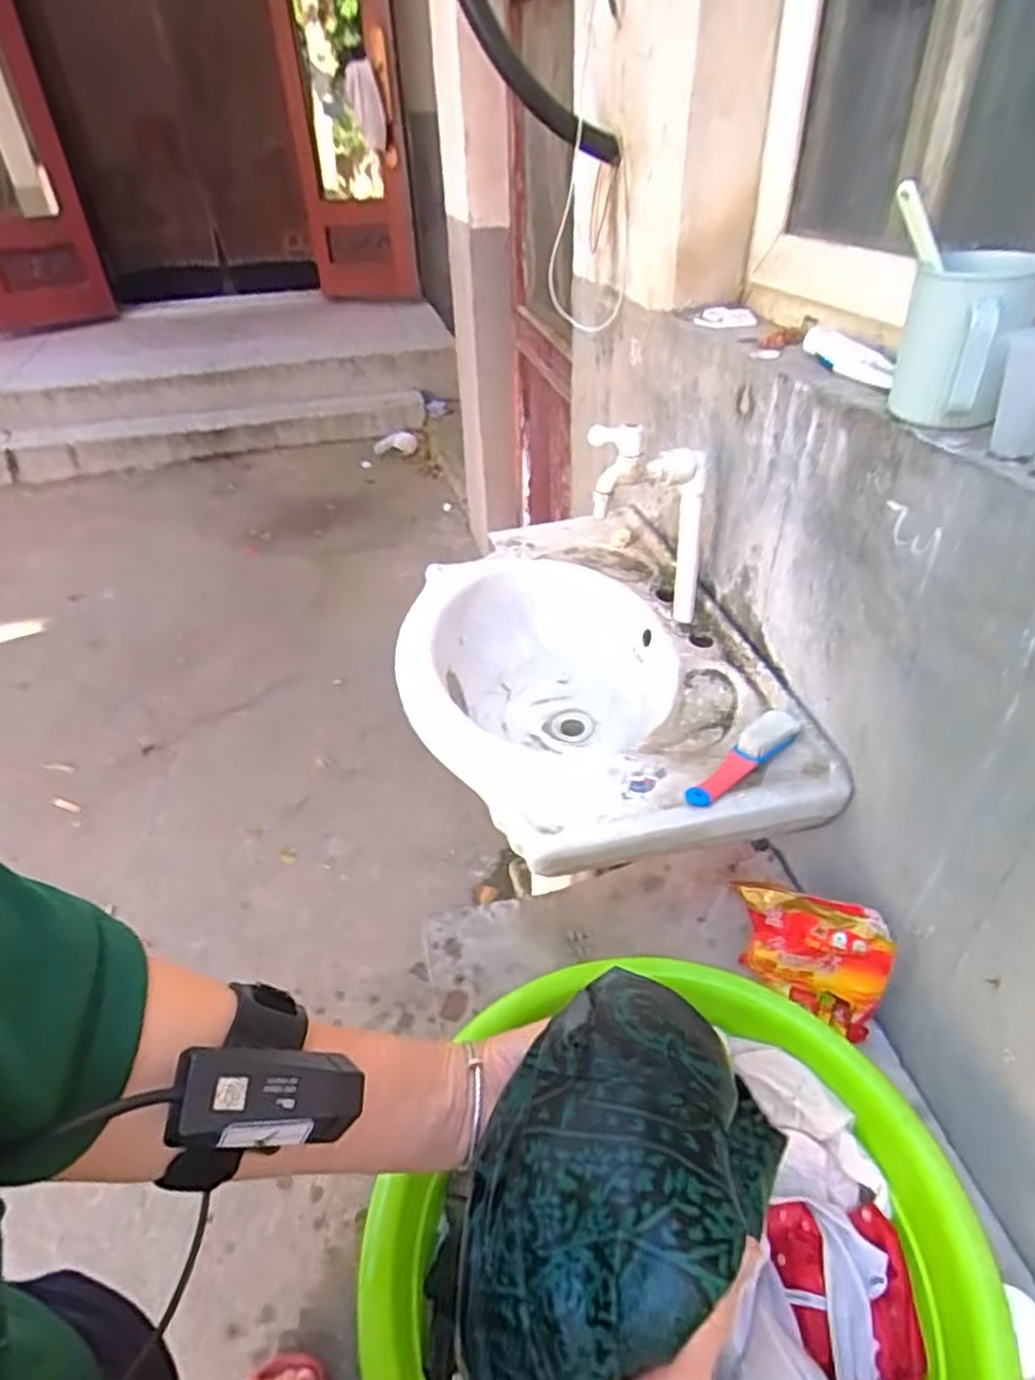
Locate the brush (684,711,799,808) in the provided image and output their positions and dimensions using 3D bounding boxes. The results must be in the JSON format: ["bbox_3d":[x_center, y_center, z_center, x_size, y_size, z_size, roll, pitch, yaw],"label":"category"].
[{"bbox_3d":[0.226,0.066,0.731,0.152,0.035,0.032,-30,46,-30],"label":"brush"}]

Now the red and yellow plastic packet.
[{"bbox_3d":[0.291,0.268,0.736,0.145,0.152,0.024,11,24,37],"label":"red and yellow plastic packet"}]

